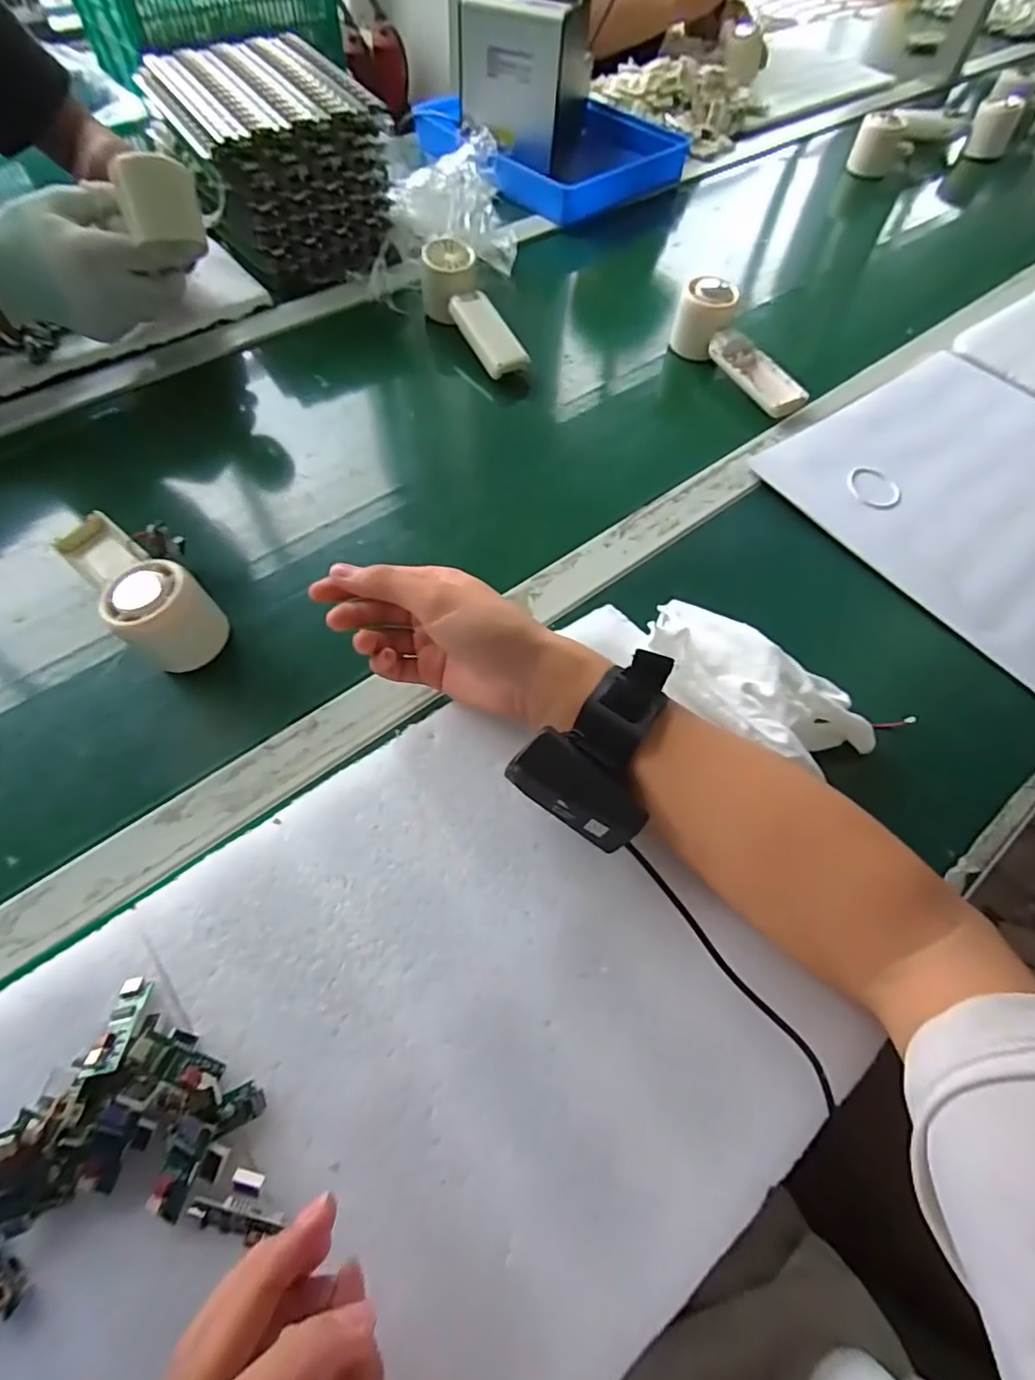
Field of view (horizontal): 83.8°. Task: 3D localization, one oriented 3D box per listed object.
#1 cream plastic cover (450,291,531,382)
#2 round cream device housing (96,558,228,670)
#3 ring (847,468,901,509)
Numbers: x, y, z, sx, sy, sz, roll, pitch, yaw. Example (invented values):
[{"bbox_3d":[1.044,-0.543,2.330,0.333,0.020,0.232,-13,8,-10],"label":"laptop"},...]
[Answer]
[{"bbox_3d":[-0.031,-0.351,0.566,0.041,0.016,0.100,-26,75,-14],"label":"cream plastic cover"},{"bbox_3d":[-0.236,-0.049,0.383,0.051,0.065,0.055,1,60,-2],"label":"round cream device housing"},{"bbox_3d":[0.305,-0.174,0.493,0.046,0.004,0.046,1,60,-2],"label":"ring"}]

